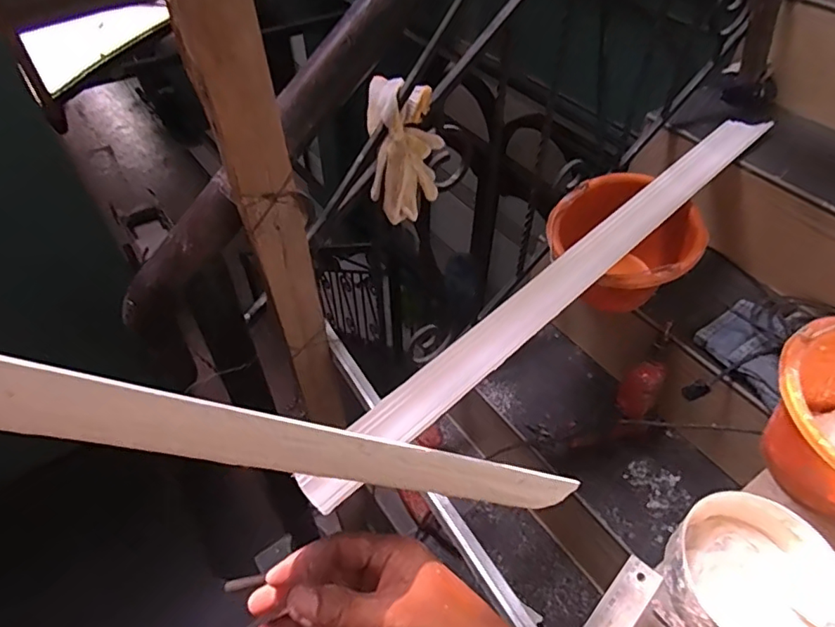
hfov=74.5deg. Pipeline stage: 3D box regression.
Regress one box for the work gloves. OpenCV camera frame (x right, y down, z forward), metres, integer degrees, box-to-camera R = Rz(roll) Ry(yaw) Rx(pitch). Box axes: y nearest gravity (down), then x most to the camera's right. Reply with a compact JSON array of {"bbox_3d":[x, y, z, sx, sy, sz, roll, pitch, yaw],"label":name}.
[{"bbox_3d":[-0.015,-0.215,0.712,0.096,0.121,0.162,-1,48,-2],"label":"work gloves"}]

